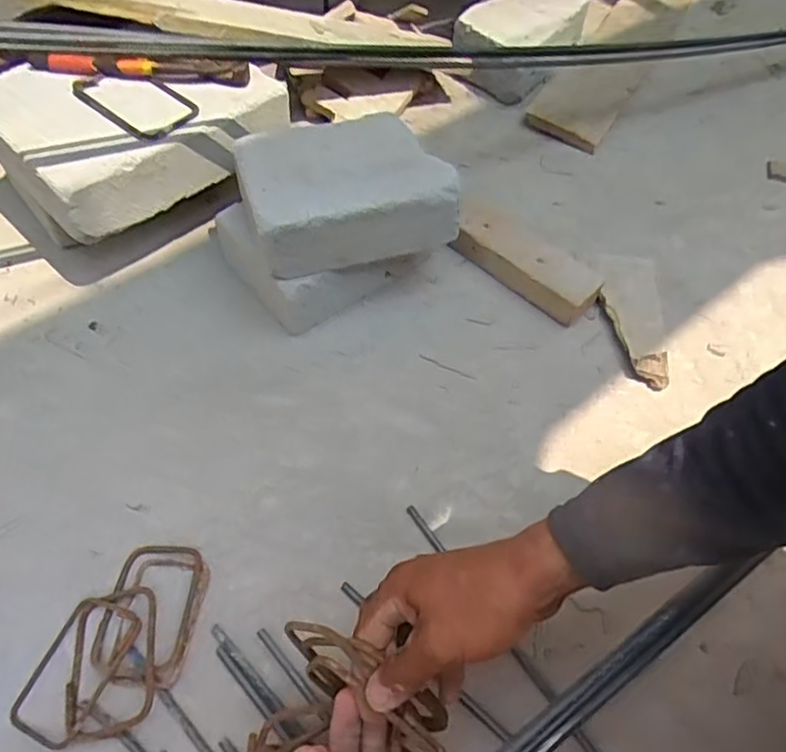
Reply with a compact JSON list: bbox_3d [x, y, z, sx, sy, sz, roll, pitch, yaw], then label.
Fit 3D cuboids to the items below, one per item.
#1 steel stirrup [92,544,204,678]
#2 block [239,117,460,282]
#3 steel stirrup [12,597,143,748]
[{"bbox_3d":[-0.195,0.186,0.518,0.068,0.014,0.106,7,56,2],"label":"steel stirrup"},{"bbox_3d":[-0.045,-0.185,0.643,0.203,0.070,0.132,-13,58,-11],"label":"block"},{"bbox_3d":[-0.239,0.219,0.485,0.060,0.013,0.100,20,57,10],"label":"steel stirrup"}]

